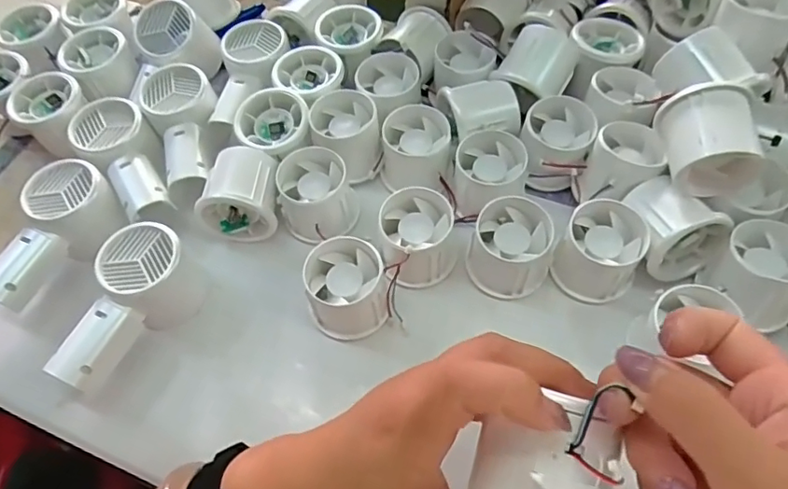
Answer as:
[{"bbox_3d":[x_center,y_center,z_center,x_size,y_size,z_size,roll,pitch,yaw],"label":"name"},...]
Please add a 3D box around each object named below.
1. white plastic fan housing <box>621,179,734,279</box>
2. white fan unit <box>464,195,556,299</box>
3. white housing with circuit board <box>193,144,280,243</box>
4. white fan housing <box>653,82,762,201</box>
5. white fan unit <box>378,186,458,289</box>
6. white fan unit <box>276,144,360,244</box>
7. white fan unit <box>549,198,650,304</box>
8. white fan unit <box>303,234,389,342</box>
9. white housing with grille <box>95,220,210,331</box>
[{"bbox_3d":[0.186,-0.013,0.367,0.052,0.047,0.059,-17,61,-6],"label":"white plastic fan housing"},{"bbox_3d":[0.081,0.003,0.375,0.055,0.046,0.051,-2,60,3],"label":"white fan unit"},{"bbox_3d":[-0.111,-0.037,0.407,0.055,0.046,0.058,13,62,11],"label":"white housing with circuit board"},{"bbox_3d":[0.199,-0.065,0.346,0.050,0.057,0.052,-5,60,1],"label":"white fan housing"},{"bbox_3d":[0.016,-0.006,0.383,0.056,0.044,0.059,-4,60,2],"label":"white fan unit"},{"bbox_3d":[-0.058,-0.038,0.405,0.056,0.045,0.055,-14,60,-4],"label":"white fan unit"},{"bbox_3d":[0.140,0.003,0.370,0.050,0.042,0.054,-2,60,3],"label":"white fan unit"},{"bbox_3d":[-0.031,0.029,0.366,0.051,0.046,0.052,-1,60,3],"label":"white fan unit"},{"bbox_3d":[-0.165,0.022,0.378,0.055,0.051,0.052,-2,60,3],"label":"white housing with grille"}]

